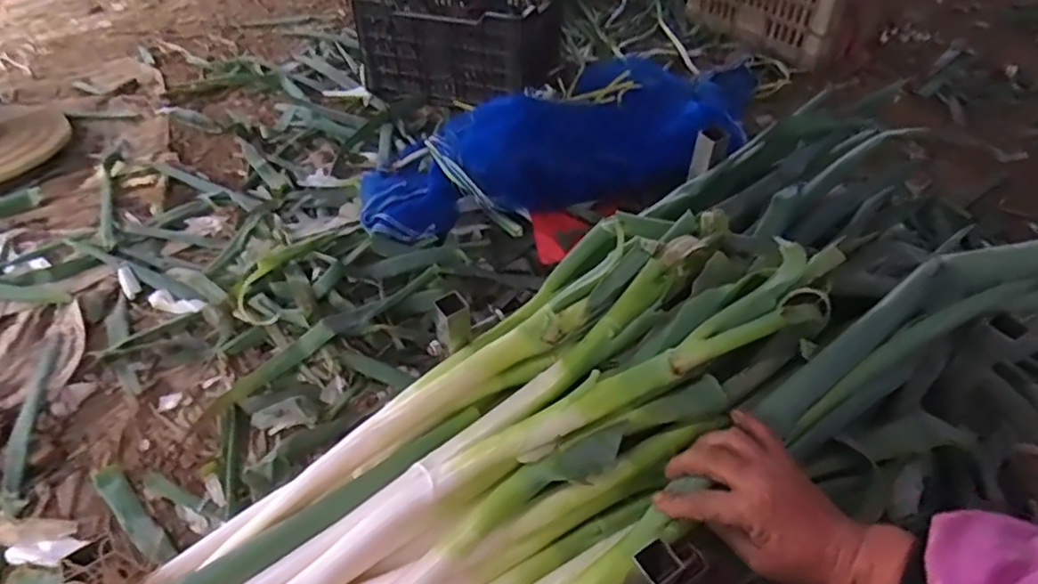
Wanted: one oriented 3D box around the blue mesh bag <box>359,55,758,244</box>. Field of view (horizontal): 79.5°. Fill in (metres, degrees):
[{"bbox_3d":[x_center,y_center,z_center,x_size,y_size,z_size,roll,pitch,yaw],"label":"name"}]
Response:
[{"bbox_3d":[0.177,-0.357,1.426,1.139,0.157,0.488,-29,52,-26],"label":"blue mesh bag"}]

